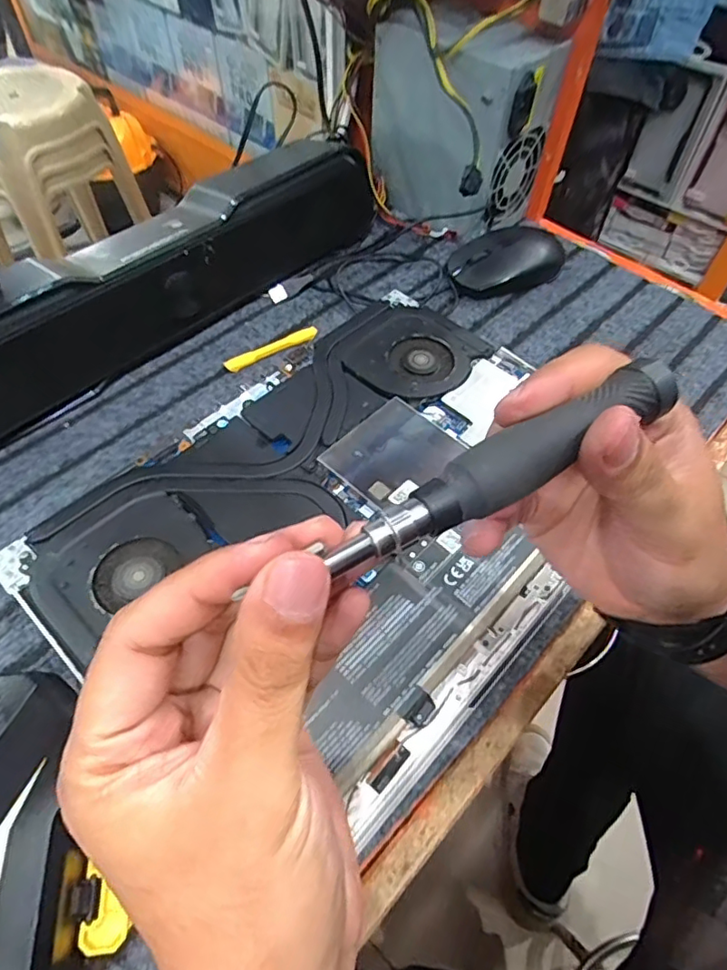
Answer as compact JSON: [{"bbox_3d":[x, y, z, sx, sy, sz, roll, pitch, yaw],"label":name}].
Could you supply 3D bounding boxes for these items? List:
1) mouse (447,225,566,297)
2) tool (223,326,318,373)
[{"bbox_3d":[0.126,-0.205,0.516,0.102,0.032,0.069,-8,57,-7],"label":"mouse"},{"bbox_3d":[-0.073,-0.109,0.457,0.079,0.007,0.011,-28,62,-19],"label":"tool"}]

